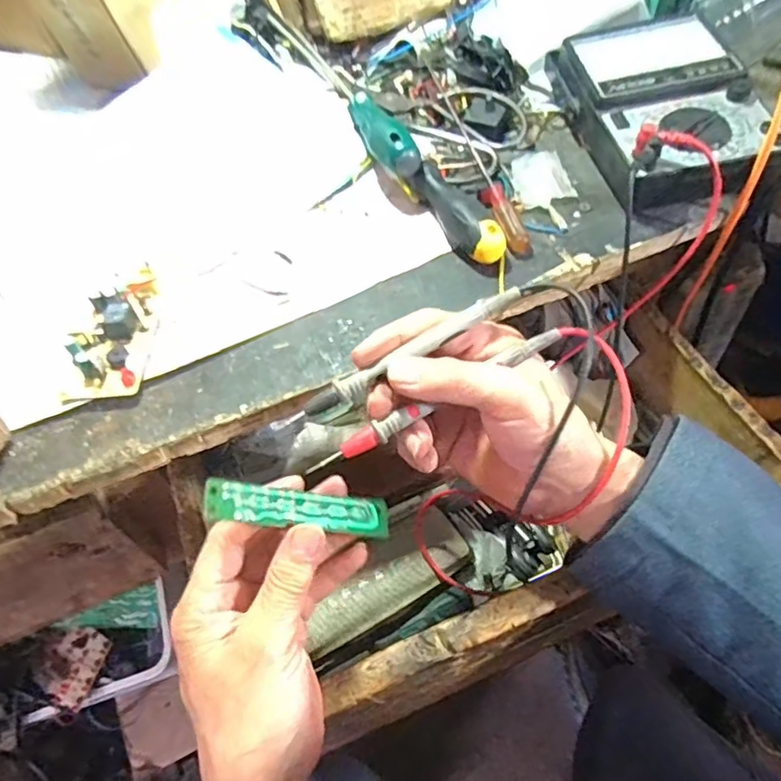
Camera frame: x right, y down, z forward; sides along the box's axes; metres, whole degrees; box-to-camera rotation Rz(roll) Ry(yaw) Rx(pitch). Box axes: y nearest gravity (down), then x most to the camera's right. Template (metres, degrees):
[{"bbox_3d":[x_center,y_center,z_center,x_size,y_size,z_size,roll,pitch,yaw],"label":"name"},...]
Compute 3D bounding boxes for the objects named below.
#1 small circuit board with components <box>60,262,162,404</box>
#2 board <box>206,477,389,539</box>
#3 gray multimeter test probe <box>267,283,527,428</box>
[{"bbox_3d":[-0.176,-0.039,0.382,0.044,0.022,0.097,-4,53,1],"label":"small circuit board with components"},{"bbox_3d":[-0.045,0.062,0.307,0.099,0.006,0.020,14,47,-29],"label":"board"},{"bbox_3d":[0.006,-0.018,0.307,0.142,0.008,0.014,-29,57,-9],"label":"gray multimeter test probe"}]

